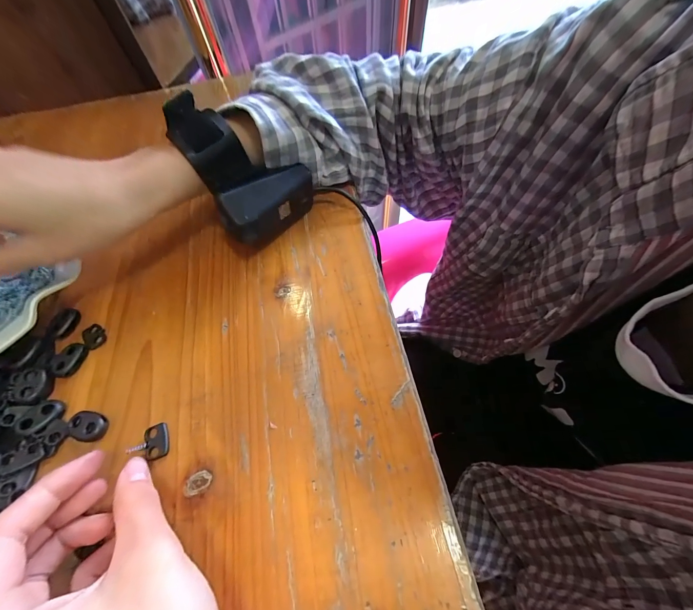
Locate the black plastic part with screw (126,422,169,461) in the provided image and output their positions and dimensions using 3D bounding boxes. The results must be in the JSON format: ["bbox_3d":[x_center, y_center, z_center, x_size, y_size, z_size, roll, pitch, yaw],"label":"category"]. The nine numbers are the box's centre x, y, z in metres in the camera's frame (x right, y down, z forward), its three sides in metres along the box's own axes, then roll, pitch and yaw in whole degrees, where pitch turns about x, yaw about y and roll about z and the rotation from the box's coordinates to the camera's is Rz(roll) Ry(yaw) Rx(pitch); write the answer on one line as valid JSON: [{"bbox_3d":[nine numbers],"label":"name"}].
[{"bbox_3d":[-0.109,0.076,0.161,0.021,0.004,0.018,-17,61,-8],"label":"black plastic part with screw"}]

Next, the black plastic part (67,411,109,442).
[{"bbox_3d":[-0.147,0.069,0.167,0.020,0.007,0.015,12,63,10],"label":"black plastic part"}]

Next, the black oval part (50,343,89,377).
[{"bbox_3d":[-0.177,0.035,0.187,0.012,0.007,0.022,12,63,10],"label":"black oval part"}]

